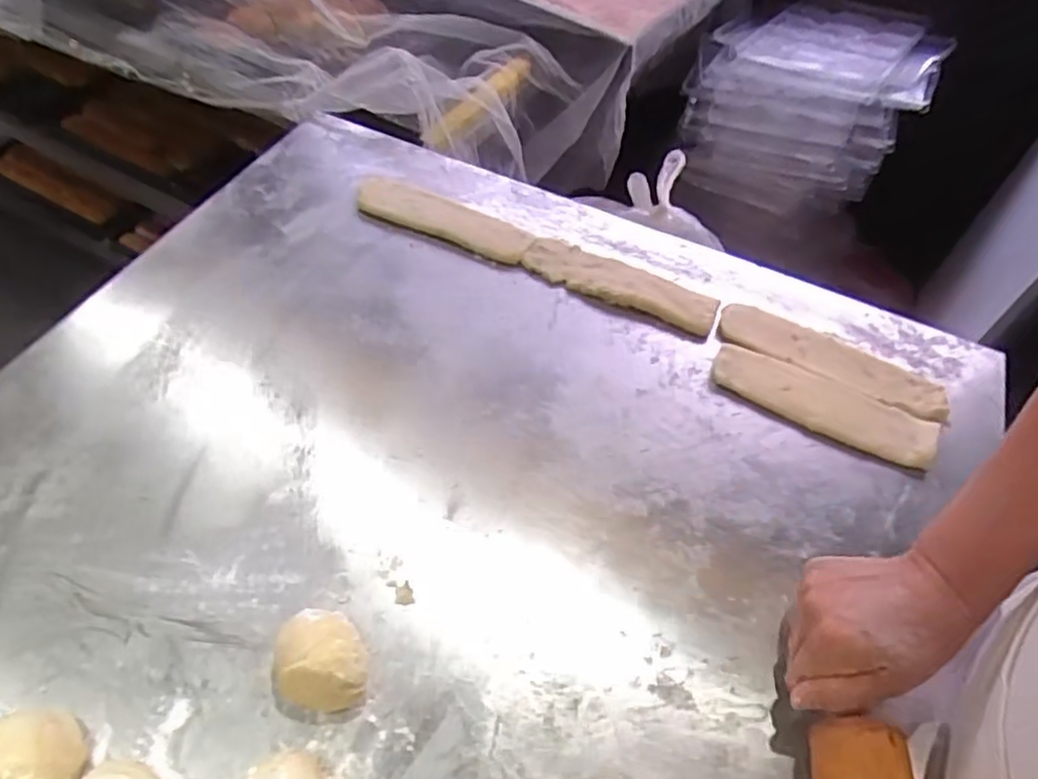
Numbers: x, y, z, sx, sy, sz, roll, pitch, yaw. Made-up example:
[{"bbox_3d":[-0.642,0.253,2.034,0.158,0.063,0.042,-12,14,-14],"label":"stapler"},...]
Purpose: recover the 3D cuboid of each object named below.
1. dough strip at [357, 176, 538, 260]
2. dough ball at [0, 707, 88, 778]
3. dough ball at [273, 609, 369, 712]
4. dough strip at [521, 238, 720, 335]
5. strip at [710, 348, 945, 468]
[{"bbox_3d":[-0.078,-0.183,0.723,0.188,0.013,0.058,19,54,9],"label":"dough strip"},{"bbox_3d":[-0.272,0.207,0.385,0.049,0.055,0.059,1,53,-5],"label":"dough ball"},{"bbox_3d":[-0.123,0.170,0.436,0.056,0.047,0.054,3,53,-4],"label":"dough ball"},{"bbox_3d":[0.100,-0.107,0.689,0.194,0.011,0.057,22,54,11],"label":"dough strip"},{"bbox_3d":[0.268,0.012,0.612,0.192,0.014,0.052,25,55,13],"label":"strip"}]

